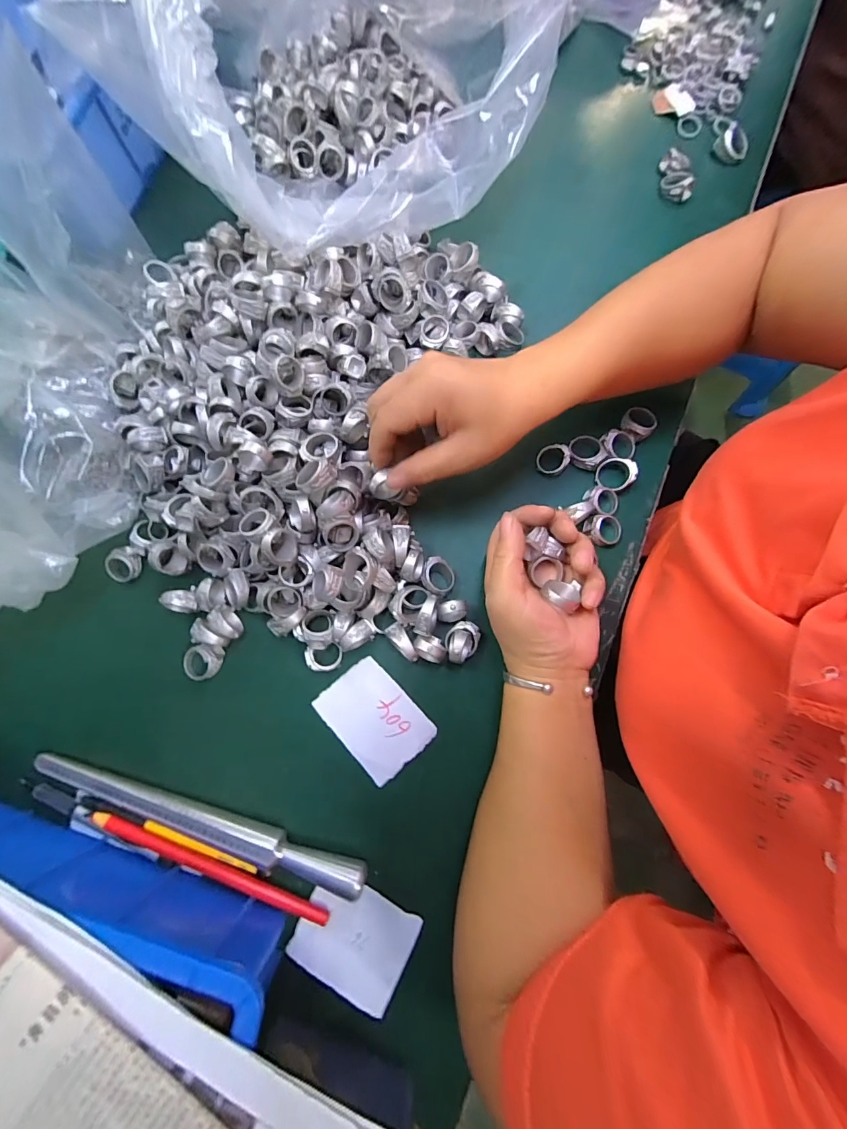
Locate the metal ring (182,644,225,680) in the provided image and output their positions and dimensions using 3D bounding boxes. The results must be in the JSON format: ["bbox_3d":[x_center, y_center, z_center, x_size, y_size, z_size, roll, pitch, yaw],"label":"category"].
[{"bbox_3d":[-0.161,0.071,0.309,0.027,0.012,0.023,-12,78,-2],"label":"metal ring"}]

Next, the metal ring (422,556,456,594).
[{"bbox_3d":[0.012,0.009,0.322,0.024,0.017,0.028,7,78,2],"label":"metal ring"}]

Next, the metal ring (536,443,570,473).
[{"bbox_3d":[0.104,-0.085,0.341,0.025,0.007,0.024,2,97,14],"label":"metal ring"}]

